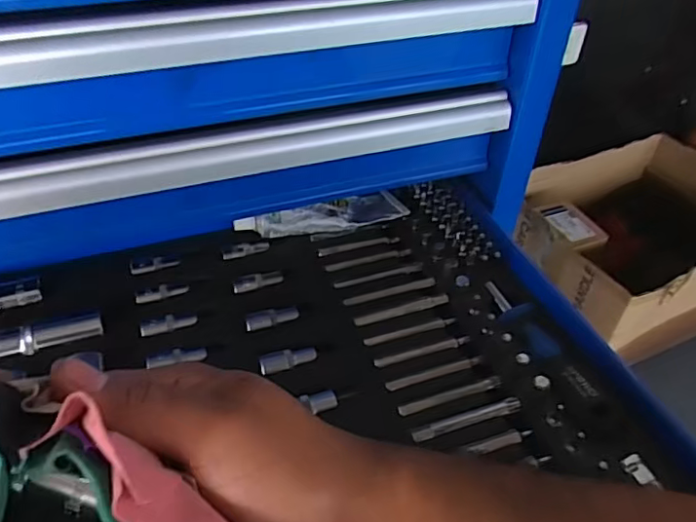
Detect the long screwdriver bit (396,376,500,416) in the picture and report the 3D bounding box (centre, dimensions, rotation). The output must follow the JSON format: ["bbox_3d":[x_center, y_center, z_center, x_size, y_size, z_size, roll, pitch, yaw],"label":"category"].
[{"bbox_3d":[0.065,0.083,0.365,0.069,0.004,0.008,-13,44,-17],"label":"long screwdriver bit"}]

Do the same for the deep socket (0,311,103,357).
[{"bbox_3d":[-0.202,0.049,0.388,0.073,0.012,0.018,-13,44,-17],"label":"deep socket"}]

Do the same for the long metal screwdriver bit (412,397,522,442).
[{"bbox_3d":[0.073,0.096,0.356,0.071,0.005,0.009,-12,44,-16],"label":"long metal screwdriver bit"}]

